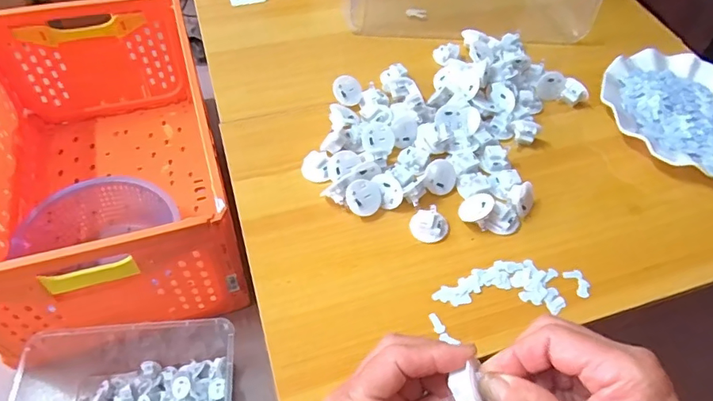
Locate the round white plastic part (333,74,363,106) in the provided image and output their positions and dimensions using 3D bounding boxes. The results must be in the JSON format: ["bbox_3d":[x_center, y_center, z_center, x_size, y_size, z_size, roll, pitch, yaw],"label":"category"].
[{"bbox_3d":[-0.011,-0.117,0.522,0.031,0.018,0.032,2,91,-14],"label":"round white plastic part"}]

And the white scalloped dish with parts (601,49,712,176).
[{"bbox_3d":[0.362,-0.098,0.531,0.176,0.021,0.181,2,54,-3],"label":"white scalloped dish with parts"}]

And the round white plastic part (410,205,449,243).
[{"bbox_3d":[0.065,0.021,0.431,0.034,0.018,0.028,19,55,9],"label":"round white plastic part"}]

